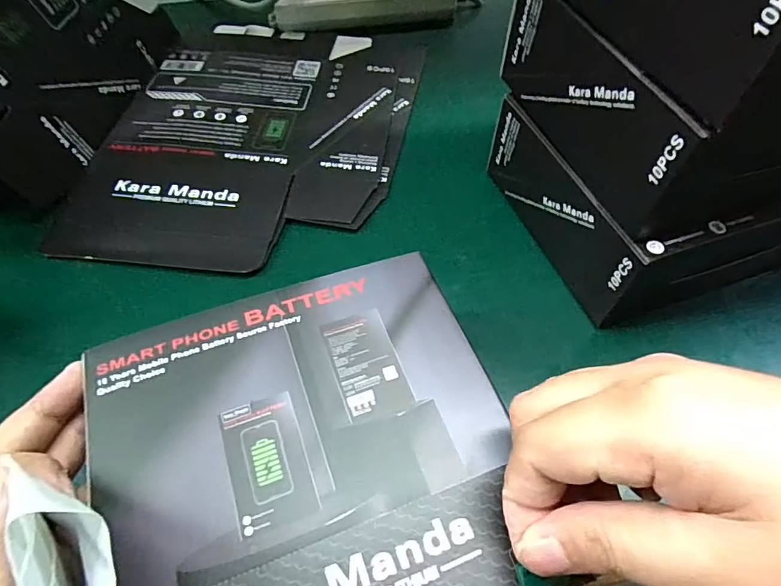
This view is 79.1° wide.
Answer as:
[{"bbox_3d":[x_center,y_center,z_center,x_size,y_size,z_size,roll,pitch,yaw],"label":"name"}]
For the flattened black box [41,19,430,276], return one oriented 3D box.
[{"bbox_3d":[-0.109,-0.139,0.396,0.231,0.011,0.297,9,57,5],"label":"flattened black box"}]

